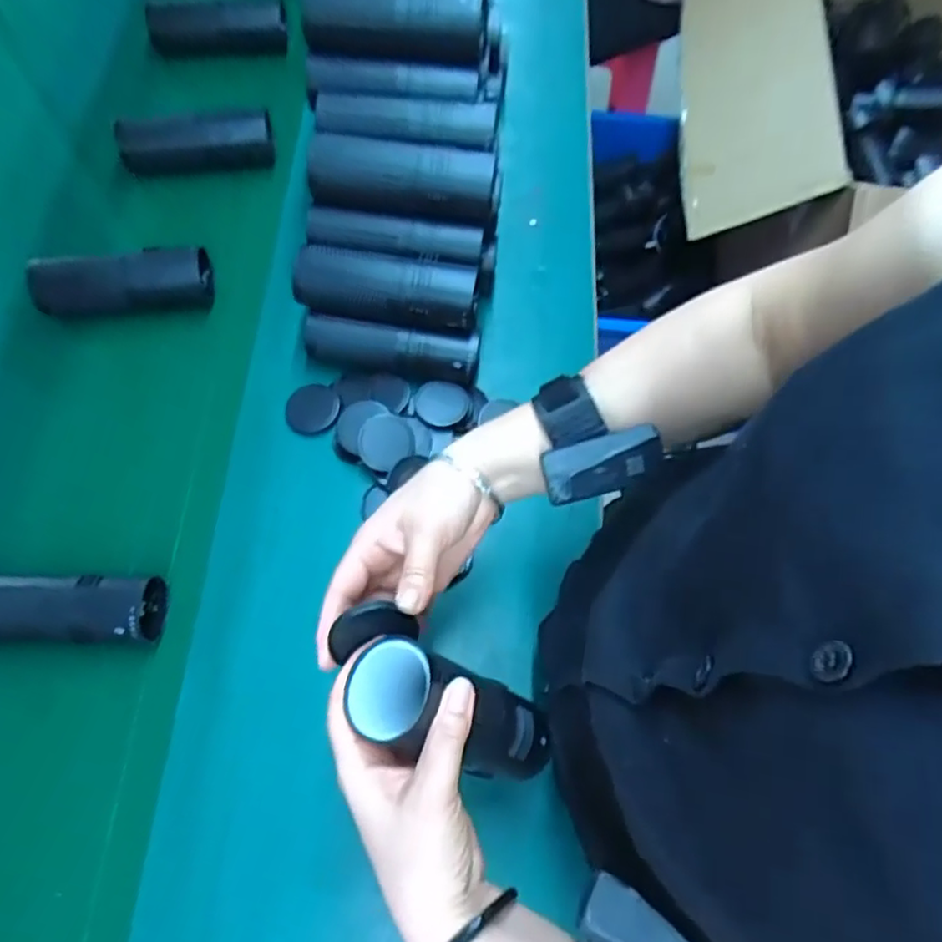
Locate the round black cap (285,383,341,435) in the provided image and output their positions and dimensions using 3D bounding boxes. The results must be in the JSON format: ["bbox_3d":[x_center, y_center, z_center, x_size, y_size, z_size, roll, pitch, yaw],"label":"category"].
[{"bbox_3d":[-0.152,-0.058,0.626,0.047,0.014,0.051,1,67,-2],"label":"round black cap"}]

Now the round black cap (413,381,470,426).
[{"bbox_3d":[-0.028,-0.063,0.618,0.050,0.006,0.045,5,67,0],"label":"round black cap"}]

